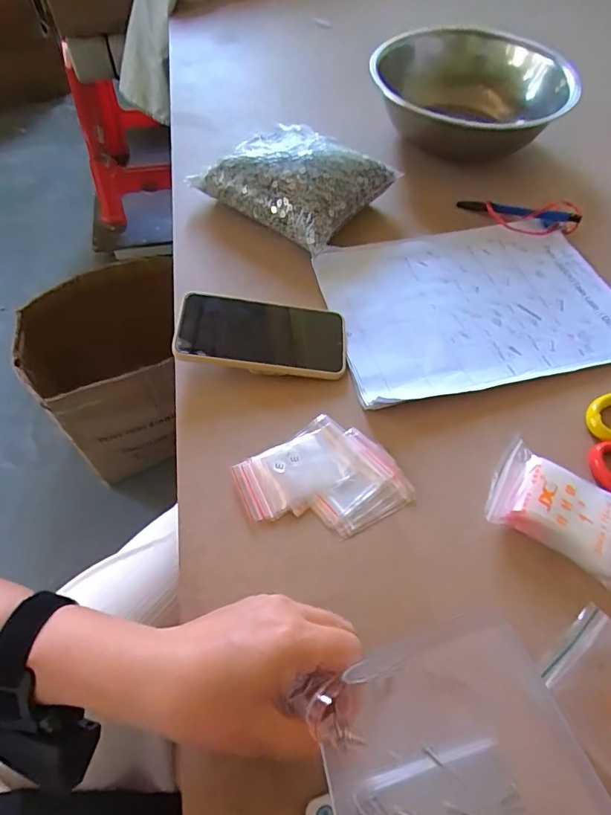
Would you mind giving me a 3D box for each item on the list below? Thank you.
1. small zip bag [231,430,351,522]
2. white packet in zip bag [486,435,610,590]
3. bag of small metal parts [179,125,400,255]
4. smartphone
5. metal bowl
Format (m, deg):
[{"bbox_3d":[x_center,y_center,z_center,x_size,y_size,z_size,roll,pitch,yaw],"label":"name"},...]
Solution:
[{"bbox_3d":[-0.013,0.055,0.388,0.086,0.004,0.052,-23,62,-14],"label":"small zip bag"},{"bbox_3d":[0.198,0.080,0.365,0.103,0.021,0.072,31,63,17],"label":"white packet in zip bag"},{"bbox_3d":[-0.017,-0.275,0.552,0.195,0.066,0.150,34,64,18],"label":"bag of small metal parts"},{"bbox_3d":[-0.040,-0.069,0.443,0.156,0.008,0.077,6,64,-7],"label":"smartphone"},{"bbox_3d":[0.219,-0.423,0.639,0.246,0.085,0.246,0,59,0],"label":"metal bowl"}]

